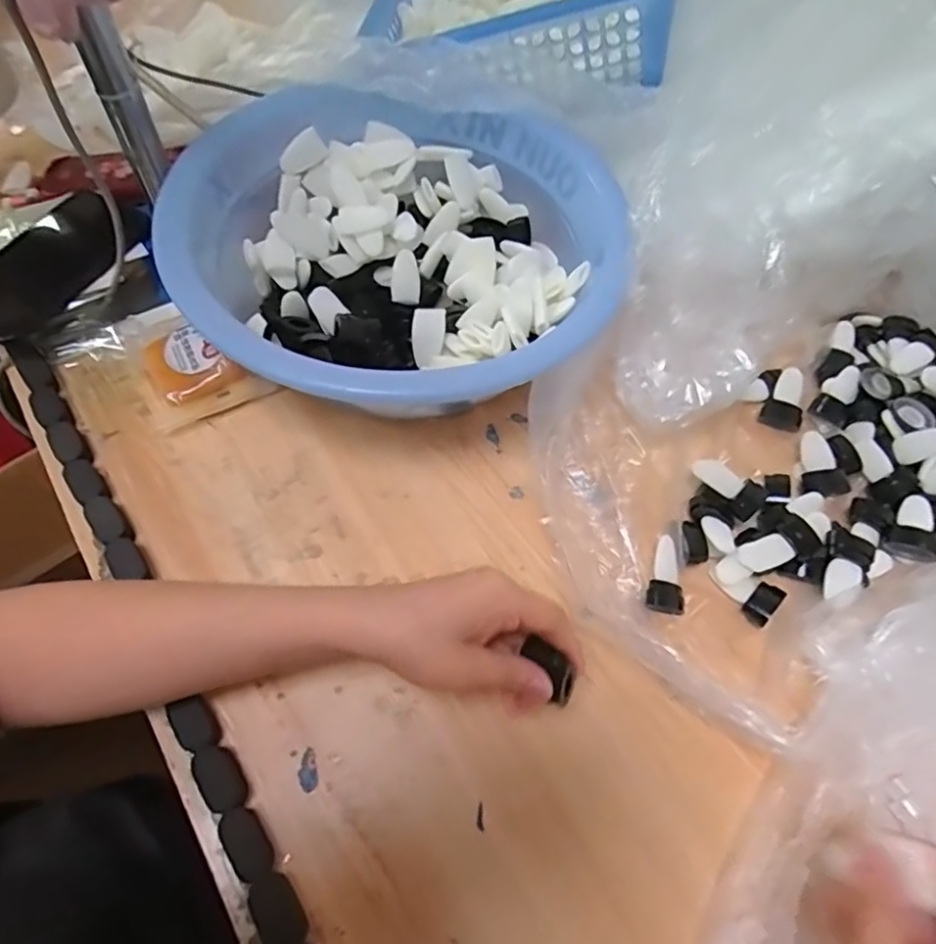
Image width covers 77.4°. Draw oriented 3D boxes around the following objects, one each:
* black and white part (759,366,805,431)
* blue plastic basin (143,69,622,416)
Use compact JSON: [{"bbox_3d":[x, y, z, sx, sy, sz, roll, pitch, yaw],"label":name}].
[{"bbox_3d":[0.267,-0.061,0.489,0.031,0.011,0.054,21,87,7],"label":"black and white part"},{"bbox_3d":[-0.042,-0.178,0.466,0.302,0.101,0.325,2,62,-3],"label":"blue plastic basin"}]

